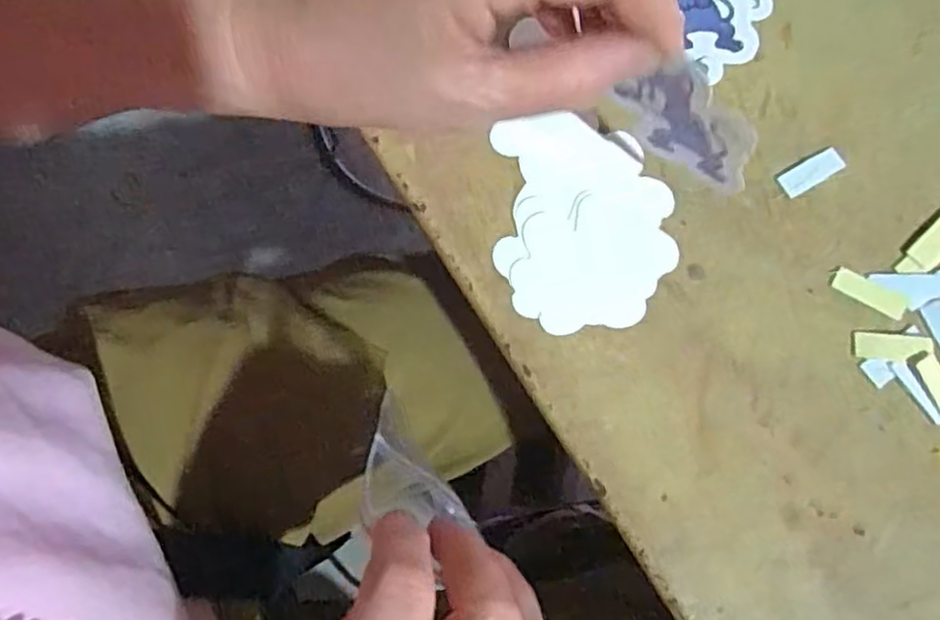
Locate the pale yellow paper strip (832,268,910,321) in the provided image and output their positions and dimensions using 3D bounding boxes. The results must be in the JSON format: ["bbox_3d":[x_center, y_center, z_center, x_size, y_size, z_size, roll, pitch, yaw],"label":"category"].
[{"bbox_3d":[0.158,-0.007,0.271,0.030,0.004,0.009,30,81,5],"label":"pale yellow paper strip"}]

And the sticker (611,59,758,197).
[{"bbox_3d":[0.073,-0.060,0.227,0.049,0.048,0.006,35,81,6],"label":"sticker"}]

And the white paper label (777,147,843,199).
[{"bbox_3d":[0.140,-0.056,0.282,0.028,0.004,0.010,-28,80,-5],"label":"white paper label"}]

